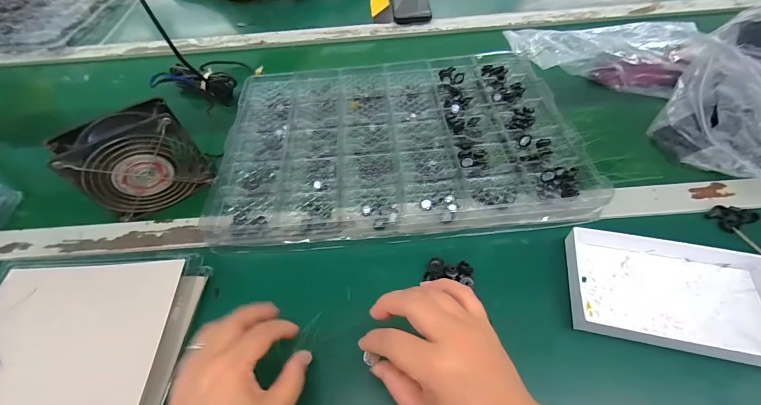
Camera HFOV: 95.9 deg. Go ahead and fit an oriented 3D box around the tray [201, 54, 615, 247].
[{"bbox_3d":[0.020,-0.097,0.452,0.433,0.026,0.299,-4,53,1],"label":"tray"}]

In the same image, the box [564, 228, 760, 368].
[{"bbox_3d":[0.270,0.080,0.318,0.175,0.022,0.109,9,55,11],"label":"box"}]

